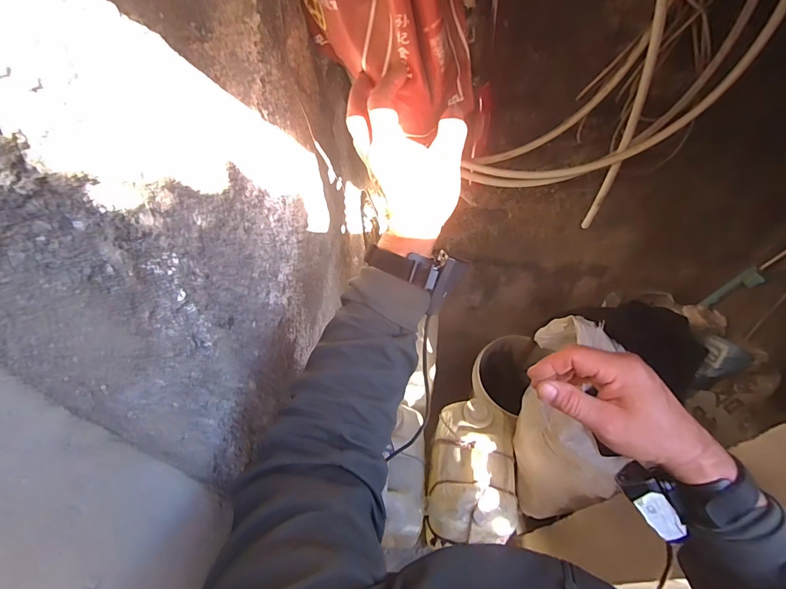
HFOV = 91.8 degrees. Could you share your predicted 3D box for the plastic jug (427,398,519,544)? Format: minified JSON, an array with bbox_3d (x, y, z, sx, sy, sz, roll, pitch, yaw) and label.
[{"bbox_3d":[0.225,0.484,1.065,0.233,0.178,0.343,8,52,6],"label":"plastic jug"}]

